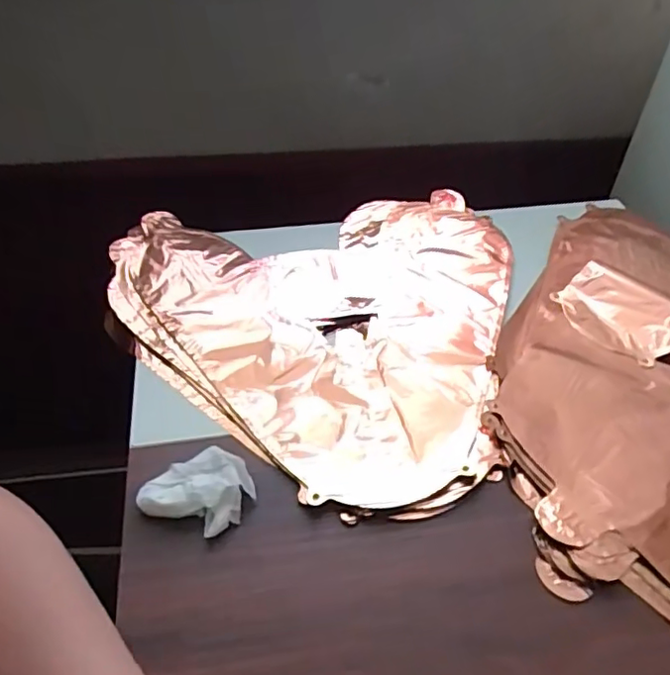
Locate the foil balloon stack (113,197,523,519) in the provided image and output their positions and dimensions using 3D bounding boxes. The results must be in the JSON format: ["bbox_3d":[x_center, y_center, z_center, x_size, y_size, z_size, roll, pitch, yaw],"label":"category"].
[{"bbox_3d":[-0.033,-0.039,0.572,0.382,0.023,0.414,10,46,9],"label":"foil balloon stack"}]

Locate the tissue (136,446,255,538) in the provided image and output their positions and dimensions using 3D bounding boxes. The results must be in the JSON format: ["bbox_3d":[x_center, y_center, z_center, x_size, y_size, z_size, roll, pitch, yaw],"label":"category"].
[{"bbox_3d":[-0.096,0.109,0.421,0.067,0.021,0.062,22,49,20],"label":"tissue"}]

